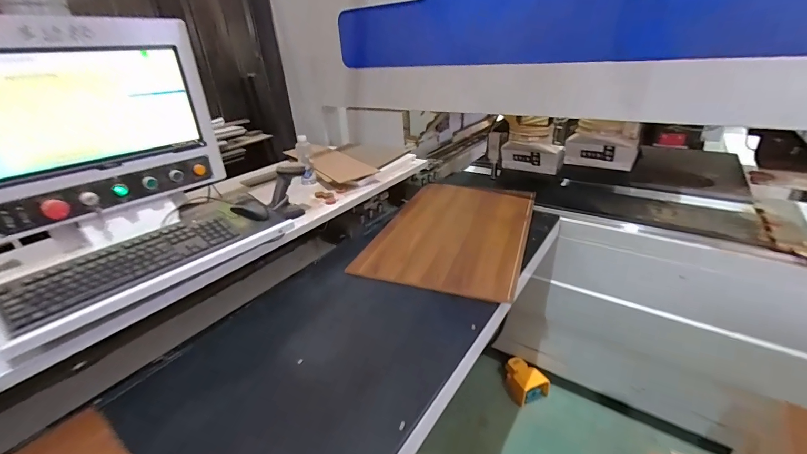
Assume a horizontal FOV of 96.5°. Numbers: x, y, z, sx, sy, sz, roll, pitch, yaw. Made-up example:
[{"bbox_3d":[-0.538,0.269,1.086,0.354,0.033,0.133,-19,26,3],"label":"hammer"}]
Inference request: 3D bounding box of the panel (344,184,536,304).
[{"bbox_3d":[0.194,-0.006,1.315,0.489,0.028,0.754,8,29,21],"label":"panel"}]

